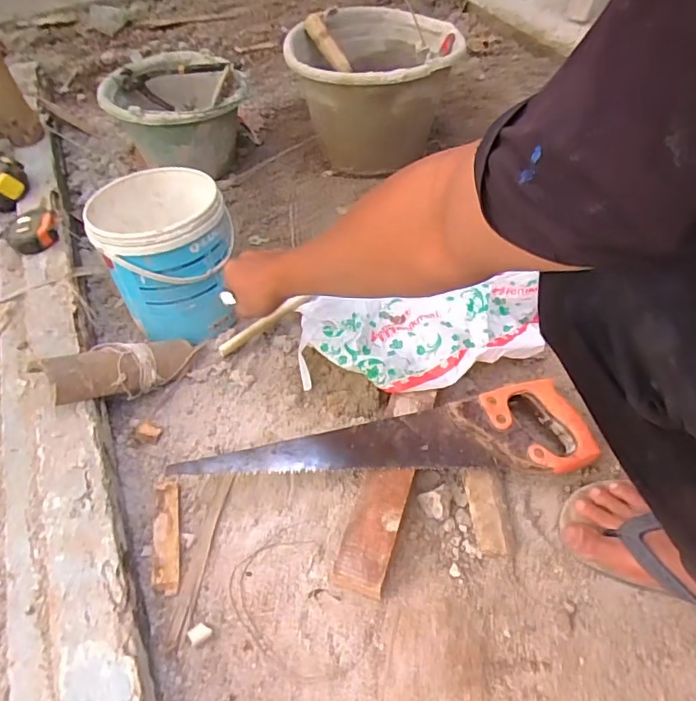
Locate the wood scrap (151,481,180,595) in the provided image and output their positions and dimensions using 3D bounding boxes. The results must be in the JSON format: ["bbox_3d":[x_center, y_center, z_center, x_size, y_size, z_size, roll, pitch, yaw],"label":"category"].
[{"bbox_3d":[-0.197,0.199,0.573,0.026,0.010,0.123,3,45,-21],"label":"wood scrap"}]

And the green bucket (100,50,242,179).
[{"bbox_3d":[-0.293,-0.409,0.966,0.233,0.159,0.236,-26,54,-11],"label":"green bucket"}]

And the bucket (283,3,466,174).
[{"bbox_3d":[0.056,-0.461,0.956,0.277,0.214,0.265,-3,53,4],"label":"bucket"}]

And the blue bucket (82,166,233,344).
[{"bbox_3d":[-0.246,-0.141,0.743,0.166,0.170,0.177,-3,53,4],"label":"blue bucket"}]

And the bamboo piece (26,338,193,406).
[{"bbox_3d":[-0.283,0.023,0.667,0.067,0.050,0.190,34,28,27],"label":"bamboo piece"}]

